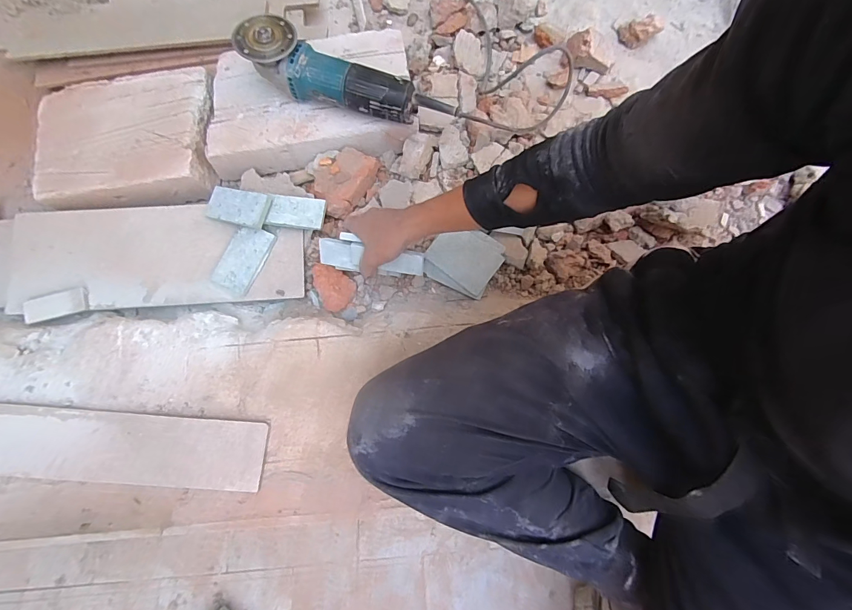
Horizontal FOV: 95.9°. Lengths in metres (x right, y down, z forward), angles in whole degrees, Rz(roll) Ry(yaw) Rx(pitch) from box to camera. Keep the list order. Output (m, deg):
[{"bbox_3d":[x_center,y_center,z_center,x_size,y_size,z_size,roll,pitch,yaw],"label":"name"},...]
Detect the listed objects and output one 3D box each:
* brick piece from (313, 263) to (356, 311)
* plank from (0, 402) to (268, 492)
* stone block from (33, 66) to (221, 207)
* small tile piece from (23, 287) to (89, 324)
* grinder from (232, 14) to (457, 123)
[{"bbox_3d":[-0.147,-0.026,0.582,0.072,0.021,0.057,27,77,5],"label":"brick piece"},{"bbox_3d":[-0.415,0.172,0.477,0.421,0.011,0.079,4,76,0],"label":"plank"},{"bbox_3d":[-0.473,-0.267,0.621,0.253,0.060,0.206,-7,77,-3],"label":"stone block"},{"bbox_3d":[-0.528,0.001,0.549,0.080,0.010,0.034,-19,78,-5],"label":"small tile piece"},{"bbox_3d":[-0.119,-0.326,0.562,0.309,0.064,0.073,24,77,5],"label":"grinder"}]

